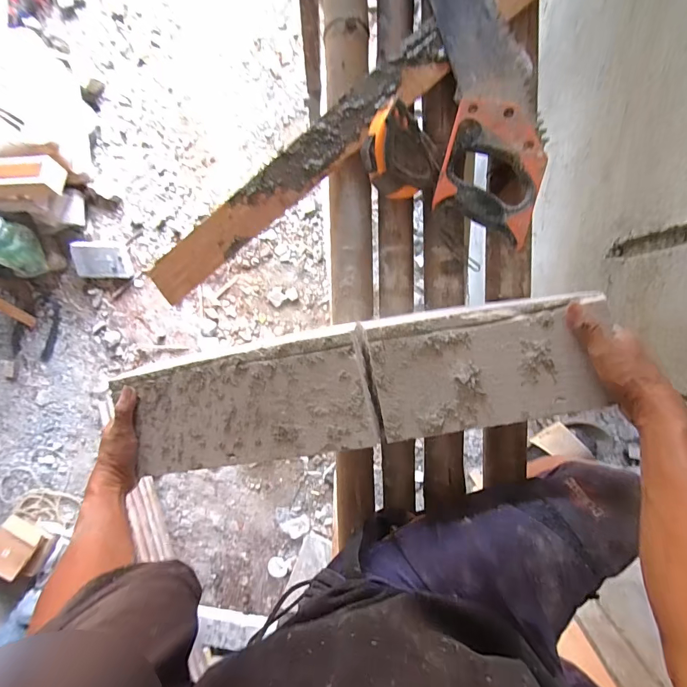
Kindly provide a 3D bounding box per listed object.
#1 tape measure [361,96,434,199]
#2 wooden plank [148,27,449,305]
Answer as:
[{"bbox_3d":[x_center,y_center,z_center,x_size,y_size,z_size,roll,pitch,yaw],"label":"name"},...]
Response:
[{"bbox_3d":[0.063,-0.220,0.447,0.077,0.045,0.096,-28,114,1],"label":"tape measure"},{"bbox_3d":[-0.064,-0.213,0.478,0.447,0.018,0.057,-37,90,7],"label":"wooden plank"}]

